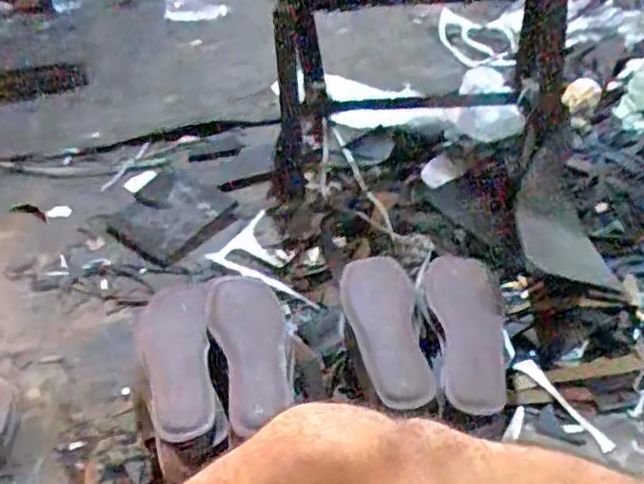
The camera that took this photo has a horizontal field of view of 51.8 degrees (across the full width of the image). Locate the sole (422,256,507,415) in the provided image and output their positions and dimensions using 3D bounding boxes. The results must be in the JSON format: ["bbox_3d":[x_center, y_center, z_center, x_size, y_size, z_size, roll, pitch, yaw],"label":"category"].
[{"bbox_3d":[0.180,0.101,0.810,0.090,0.025,0.237,-4,39,3],"label":"sole"}]

